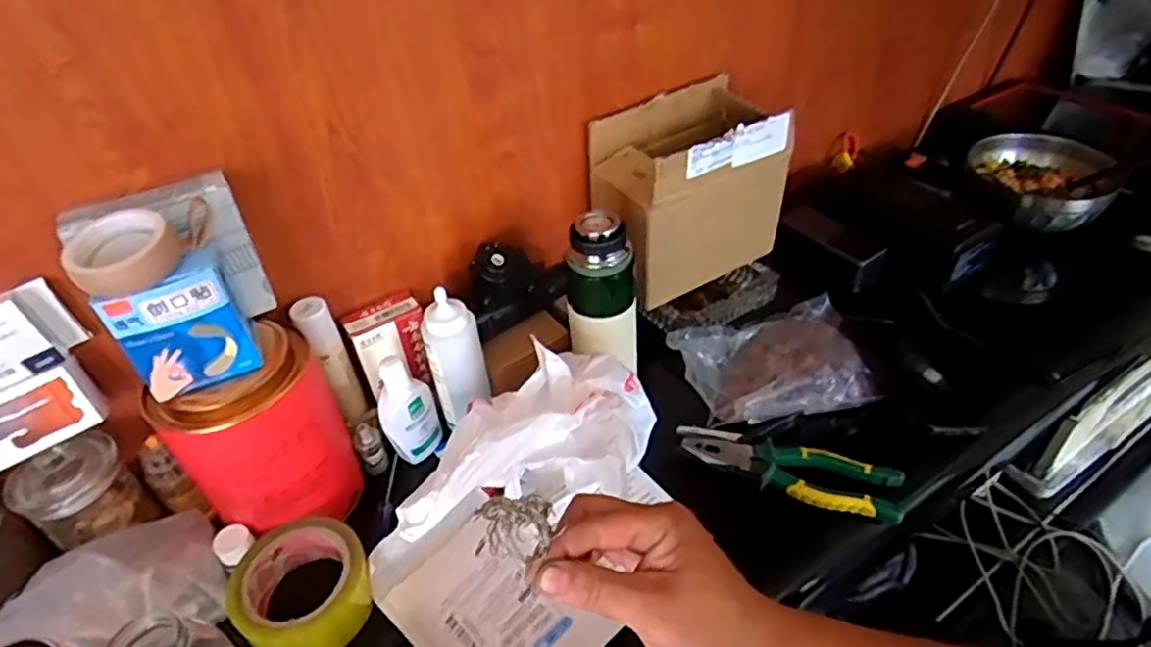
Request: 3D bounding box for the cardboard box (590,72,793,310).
[{"bbox_3d":[0.125,-0.142,0.746,0.197,0.184,0.110,-24,43,-19],"label":"cardboard box"}]

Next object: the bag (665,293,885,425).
[{"bbox_3d":[0.210,0.034,0.700,0.206,0.045,0.141,-16,41,-10],"label":"bag"}]

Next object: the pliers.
[{"bbox_3d":[0.193,0.133,0.620,0.199,0.024,0.053,11,43,20],"label":"pliers"}]

